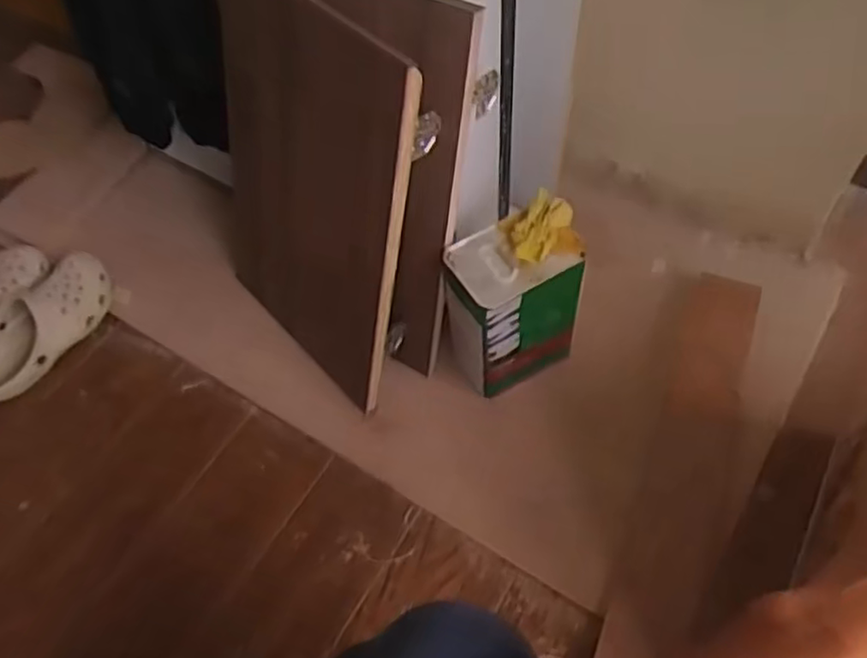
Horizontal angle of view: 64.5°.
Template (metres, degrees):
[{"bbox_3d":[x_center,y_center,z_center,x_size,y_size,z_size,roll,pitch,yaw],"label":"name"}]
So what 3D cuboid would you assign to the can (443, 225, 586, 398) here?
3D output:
[{"bbox_3d":[0.103,-0.024,0.925,0.146,0.228,0.122,-31,60,-15],"label":"can"}]

